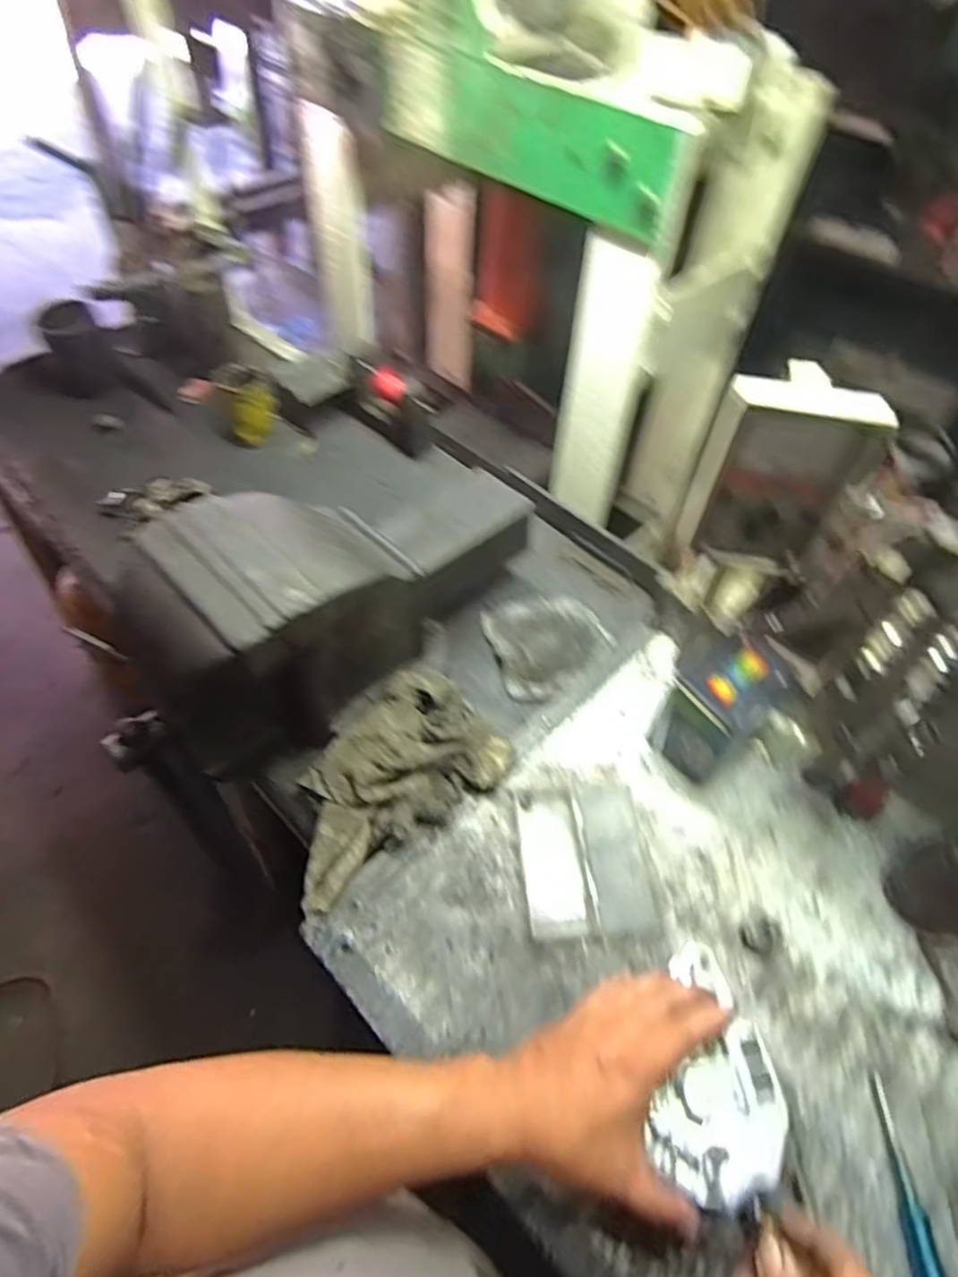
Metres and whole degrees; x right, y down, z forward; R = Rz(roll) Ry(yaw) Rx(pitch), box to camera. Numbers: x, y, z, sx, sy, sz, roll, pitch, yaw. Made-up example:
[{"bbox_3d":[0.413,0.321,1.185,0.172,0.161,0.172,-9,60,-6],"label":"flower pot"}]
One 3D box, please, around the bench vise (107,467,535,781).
[{"bbox_3d":[-0.164,-0.067,0.813,0.197,0.264,0.527,34,58,21],"label":"bench vise"}]

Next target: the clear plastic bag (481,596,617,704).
[{"bbox_3d":[0.101,0.008,0.942,0.166,0.018,0.169,-12,54,-12],"label":"clear plastic bag"}]

